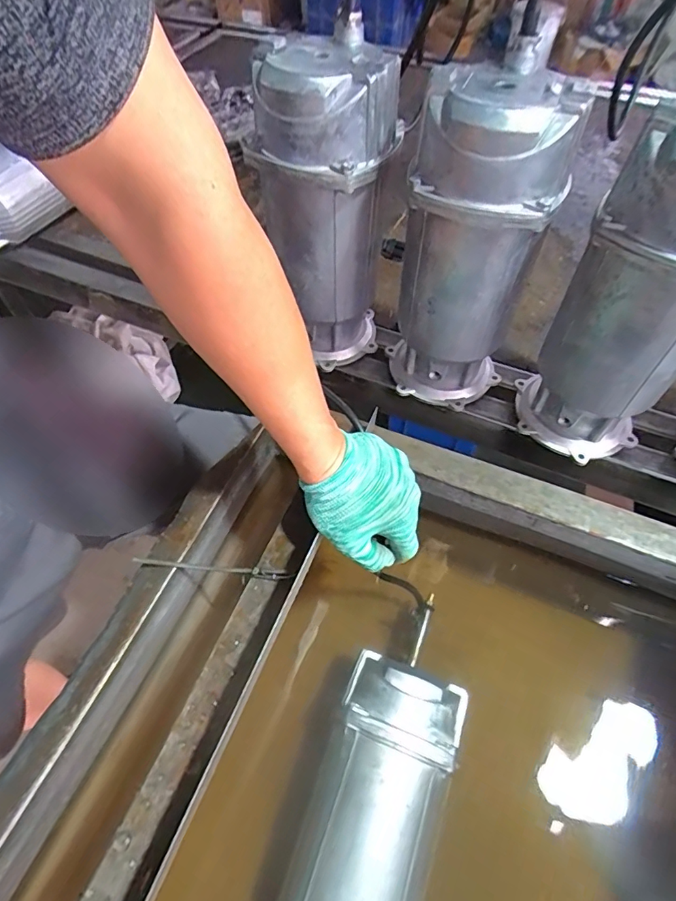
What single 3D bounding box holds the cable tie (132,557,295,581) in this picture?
[{"bbox_3d":[-0.117,0.110,0.441,0.149,0.010,0.009,5,56,4],"label":"cable tie"}]

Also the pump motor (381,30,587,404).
[{"bbox_3d":[0.124,-0.181,0.464,0.125,0.295,0.113,18,58,12],"label":"pump motor"}]

